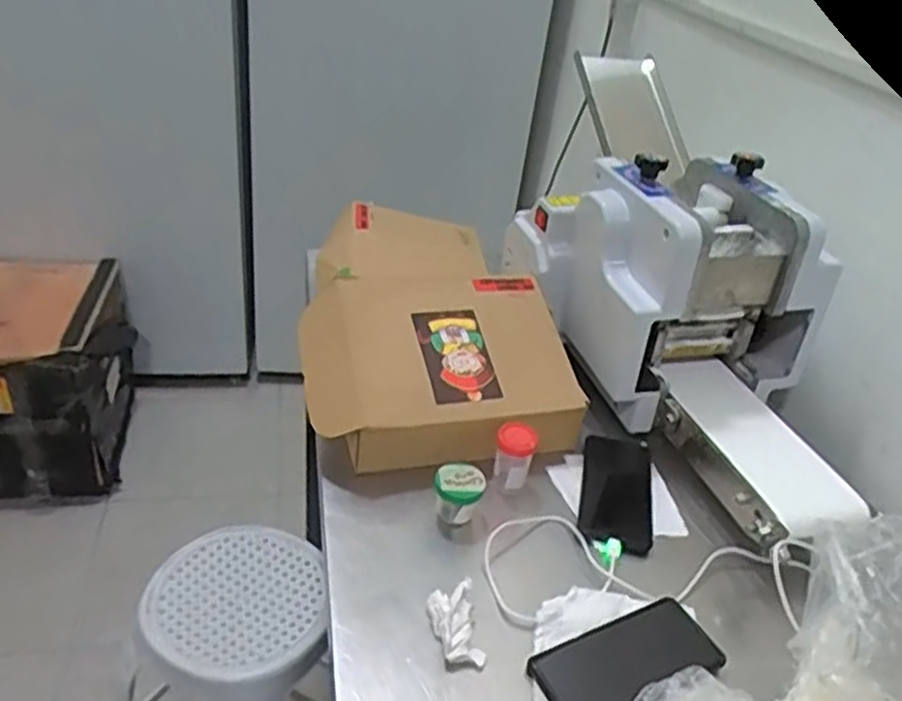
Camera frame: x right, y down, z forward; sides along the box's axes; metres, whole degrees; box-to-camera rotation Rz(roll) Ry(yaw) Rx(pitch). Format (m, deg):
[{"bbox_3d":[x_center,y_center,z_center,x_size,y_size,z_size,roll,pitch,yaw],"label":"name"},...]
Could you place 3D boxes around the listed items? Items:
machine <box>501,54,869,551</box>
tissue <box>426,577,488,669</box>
[{"bbox_3d":[0.294,-0.085,0.931,0.263,0.315,0.551,-13,38,-29],"label":"machine"},{"bbox_3d":[0.004,0.242,0.673,0.041,0.030,0.070,-2,34,-15],"label":"tissue"}]

